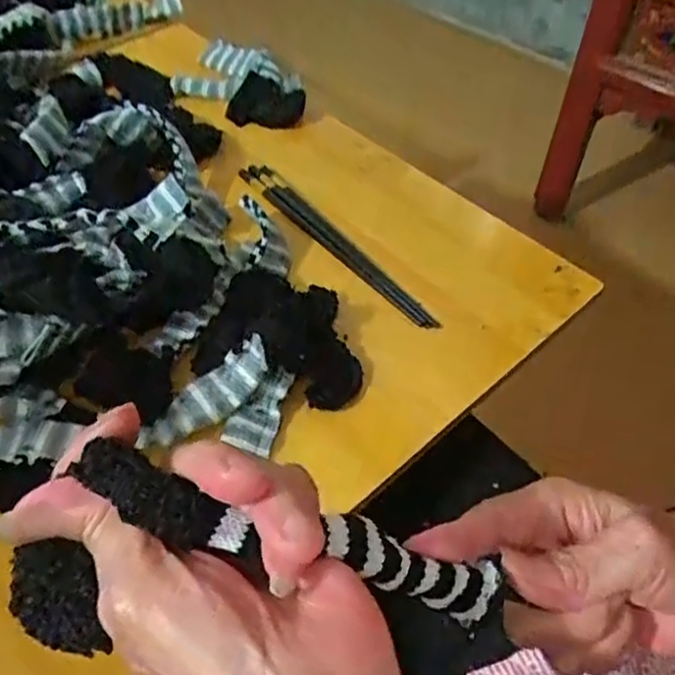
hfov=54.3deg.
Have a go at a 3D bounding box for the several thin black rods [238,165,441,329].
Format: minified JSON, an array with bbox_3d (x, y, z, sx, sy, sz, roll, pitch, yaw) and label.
[{"bbox_3d":[-0.005,-0.084,0.557,0.027,0.009,0.243,-32,58,-25],"label":"several thin black rods"}]

